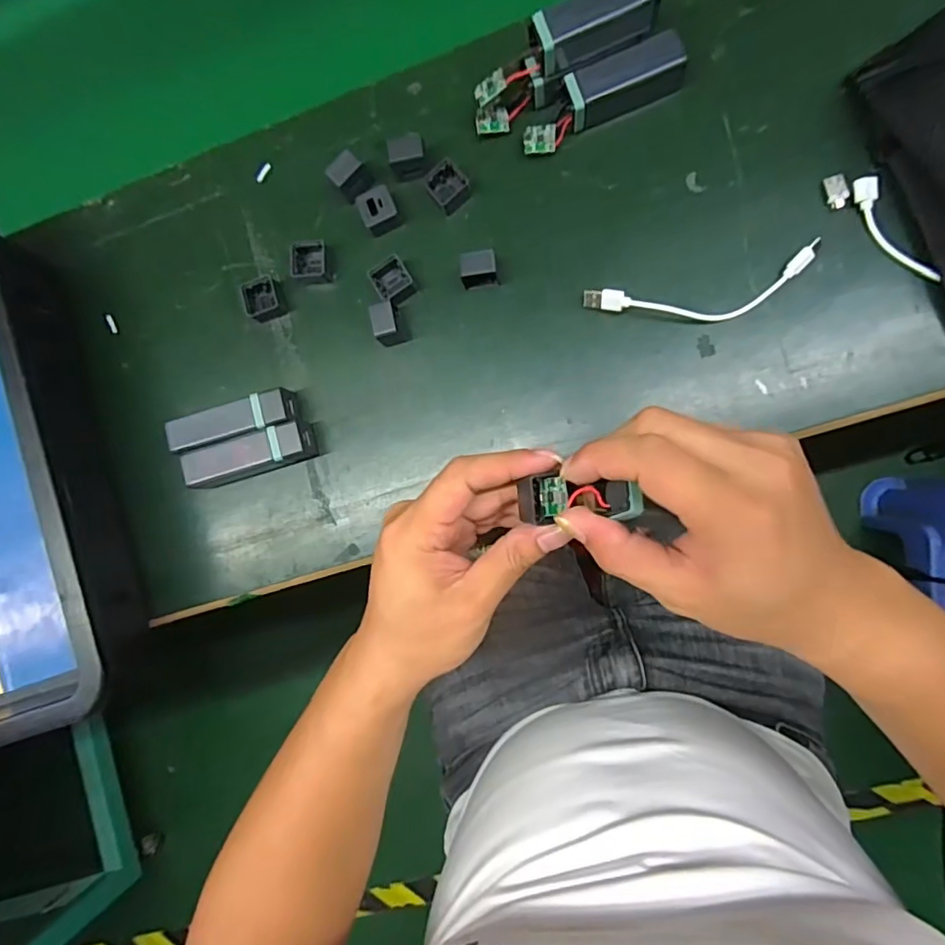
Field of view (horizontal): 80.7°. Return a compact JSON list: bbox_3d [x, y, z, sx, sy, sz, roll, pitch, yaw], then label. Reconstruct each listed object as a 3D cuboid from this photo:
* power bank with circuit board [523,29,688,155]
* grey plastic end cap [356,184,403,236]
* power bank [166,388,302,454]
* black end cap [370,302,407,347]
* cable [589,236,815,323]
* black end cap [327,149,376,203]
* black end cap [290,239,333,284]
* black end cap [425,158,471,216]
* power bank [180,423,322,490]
[{"bbox_3d":[0.085,-0.249,0.369,0.107,0.026,0.033,-20,85,7],"label":"power bank with circuit board"},{"bbox_3d":[-0.065,-0.185,0.396,0.024,0.020,0.027,-24,84,6],"label":"grey plastic end cap"},{"bbox_3d":[-0.169,-0.036,0.400,0.089,0.029,0.025,-16,85,7],"label":"power bank"},{"bbox_3d":[-0.059,-0.104,0.387,0.015,0.029,0.025,-8,86,7],"label":"black end cap"},{"bbox_3d":[0.146,-0.115,0.360,0.143,0.013,0.033,-8,86,7],"label":"cable"},{"bbox_3d":[-0.086,-0.209,0.395,0.020,0.029,0.024,45,94,7],"label":"black end cap"},{"bbox_3d":[-0.116,-0.152,0.404,0.027,0.018,0.027,0,87,8],"label":"black end cap"},{"bbox_3d":[-0.016,-0.200,0.388,0.025,0.014,0.028,-38,83,5],"label":"black end cap"},{"bbox_3d":[-0.158,-0.011,0.396,0.091,0.026,0.027,-18,85,7],"label":"power bank"}]

